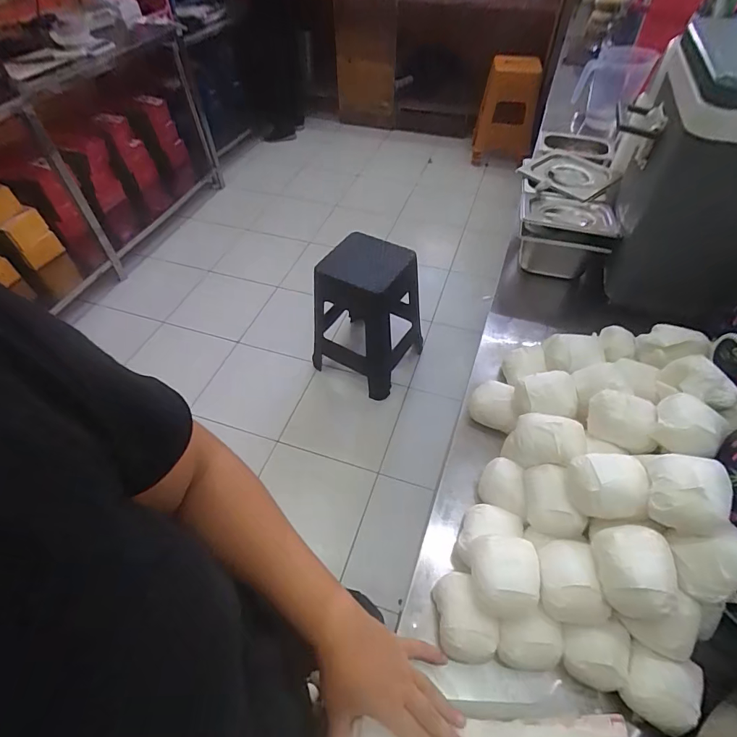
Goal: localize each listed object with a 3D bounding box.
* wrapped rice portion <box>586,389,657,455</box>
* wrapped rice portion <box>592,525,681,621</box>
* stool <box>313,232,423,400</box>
[{"bbox_3d":[0.320,0.069,0.539,0.065,0.048,0.067,10,52,10],"label":"wrapped rice portion"},{"bbox_3d":[0.267,0.203,0.430,0.059,0.050,0.077,3,51,4],"label":"wrapped rice portion"},{"bbox_3d":[0.002,-0.190,1.657,0.358,0.567,0.286,22,55,18],"label":"stool"}]

